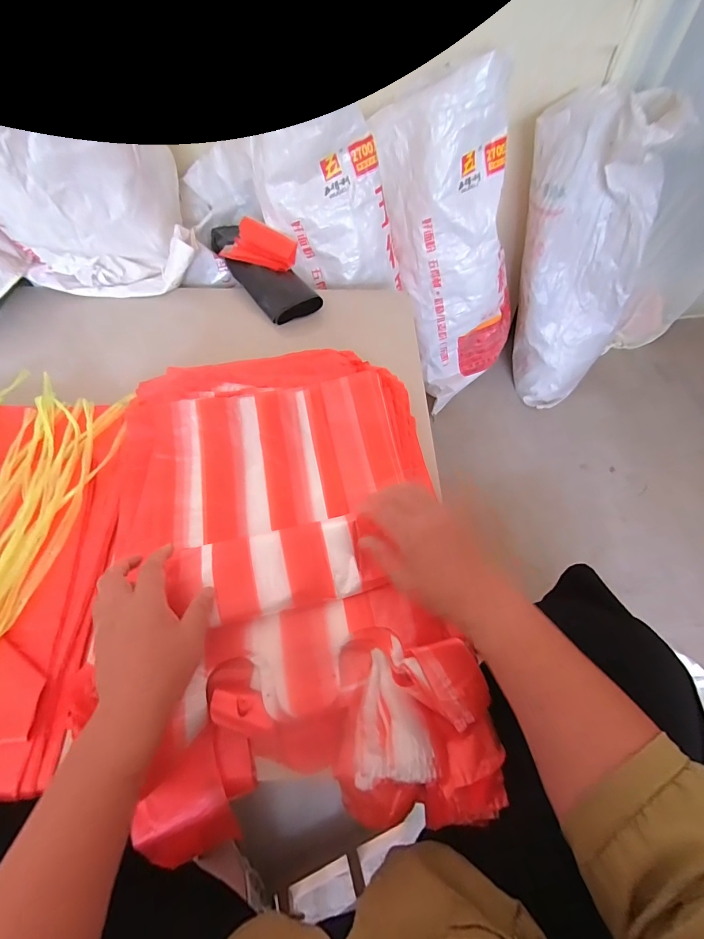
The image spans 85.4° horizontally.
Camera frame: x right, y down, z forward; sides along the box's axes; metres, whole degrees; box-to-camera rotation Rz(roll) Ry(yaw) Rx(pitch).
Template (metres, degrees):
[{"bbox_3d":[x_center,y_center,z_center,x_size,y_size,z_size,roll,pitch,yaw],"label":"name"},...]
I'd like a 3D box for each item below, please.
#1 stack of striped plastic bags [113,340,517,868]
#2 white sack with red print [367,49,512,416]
[{"bbox_3d":[-0.088,0.083,0.468,0.405,0.088,0.558,-5,60,-4],"label":"stack of striped plastic bags"},{"bbox_3d":[0.246,-0.511,0.946,0.225,0.676,0.252,22,59,36],"label":"white sack with red print"}]

